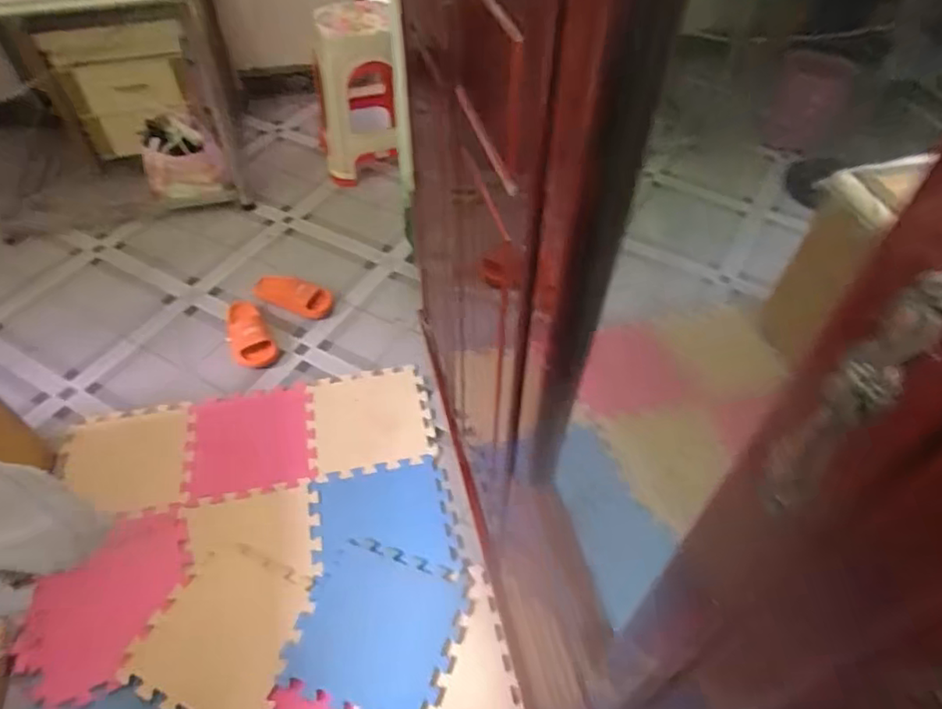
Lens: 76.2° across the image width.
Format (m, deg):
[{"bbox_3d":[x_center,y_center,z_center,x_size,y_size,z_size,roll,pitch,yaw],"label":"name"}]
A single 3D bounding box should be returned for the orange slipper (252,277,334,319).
[{"bbox_3d":[-0.485,-0.162,1.633,0.228,0.053,0.089,13,51,10],"label":"orange slipper"}]

